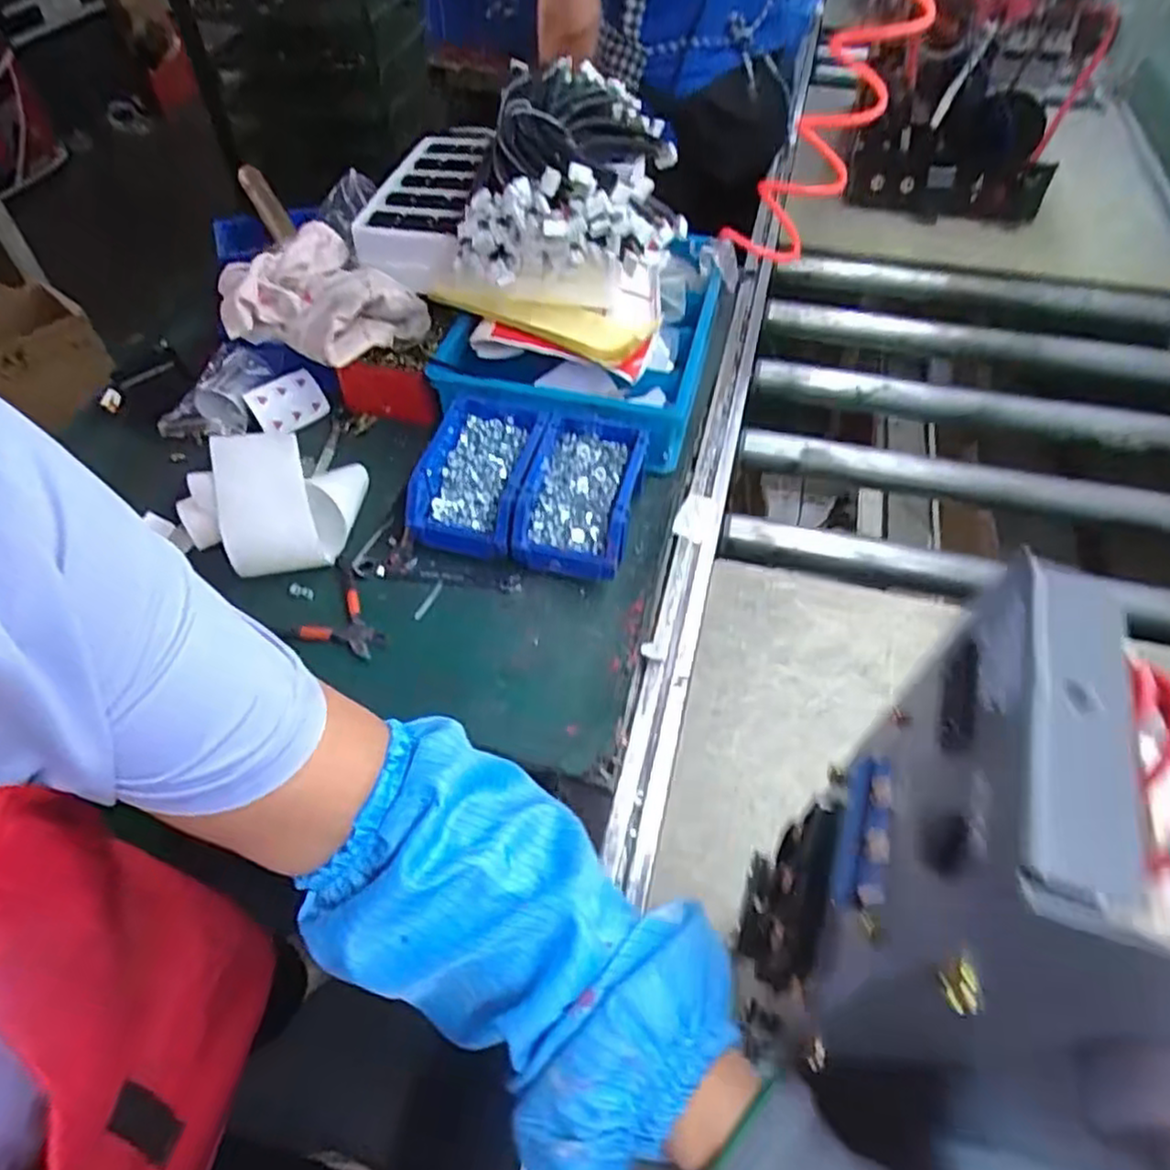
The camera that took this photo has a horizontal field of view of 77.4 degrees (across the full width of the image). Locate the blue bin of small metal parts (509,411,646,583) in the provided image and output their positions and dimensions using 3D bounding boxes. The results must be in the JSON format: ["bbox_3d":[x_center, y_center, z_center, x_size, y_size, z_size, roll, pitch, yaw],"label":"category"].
[{"bbox_3d":[-0.003,-0.090,0.718,0.106,0.056,0.160,11,52,8],"label":"blue bin of small metal parts"}]

